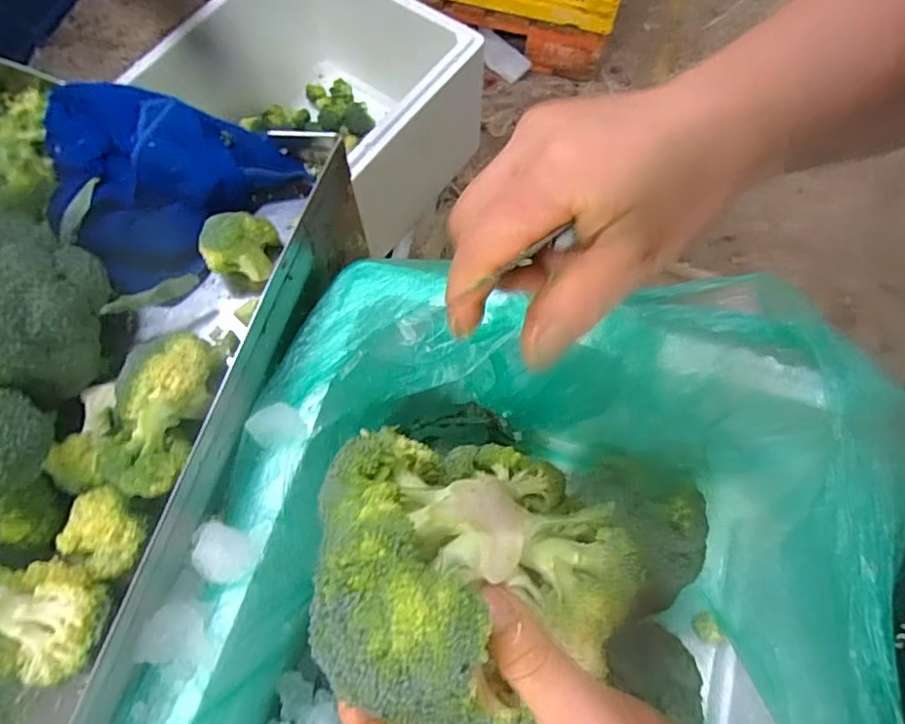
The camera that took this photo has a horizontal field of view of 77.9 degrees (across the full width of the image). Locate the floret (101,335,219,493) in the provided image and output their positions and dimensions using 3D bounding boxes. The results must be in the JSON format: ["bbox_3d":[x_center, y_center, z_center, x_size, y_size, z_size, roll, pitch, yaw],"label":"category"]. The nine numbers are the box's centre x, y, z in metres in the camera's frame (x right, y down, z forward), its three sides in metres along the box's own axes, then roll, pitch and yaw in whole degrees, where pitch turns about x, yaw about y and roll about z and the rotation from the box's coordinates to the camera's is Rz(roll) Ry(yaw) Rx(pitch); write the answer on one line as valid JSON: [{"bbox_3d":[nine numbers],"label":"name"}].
[{"bbox_3d":[-0.171,0.028,0.320,0.046,0.034,0.091,6,69,3],"label":"floret"}]

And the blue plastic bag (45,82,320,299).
[{"bbox_3d":[-0.215,-0.139,0.398,0.168,0.044,0.144,38,73,14],"label":"blue plastic bag"}]

